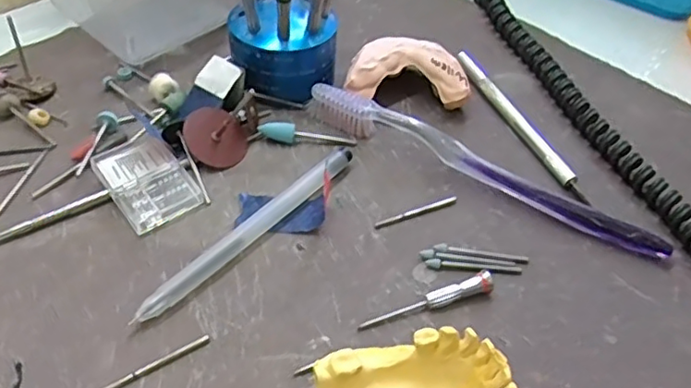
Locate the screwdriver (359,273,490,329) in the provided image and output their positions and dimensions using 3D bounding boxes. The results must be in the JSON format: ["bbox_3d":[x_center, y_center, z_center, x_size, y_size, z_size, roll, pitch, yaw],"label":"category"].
[{"bbox_3d":[0.033,0.043,0.250,0.058,0.010,0.006,-11,49,-15],"label":"screwdriver"}]

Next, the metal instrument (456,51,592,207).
[{"bbox_3d":[0.094,-0.040,0.336,0.007,0.009,0.126,-14,50,-18],"label":"metal instrument"}]

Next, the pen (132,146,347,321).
[{"bbox_3d":[-0.041,0.014,0.271,0.012,0.009,0.124,33,52,23],"label":"pen"}]

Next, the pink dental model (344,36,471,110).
[{"bbox_3d":[0.034,-0.065,0.342,0.065,0.028,0.040,2,47,-3],"label":"pink dental model"}]

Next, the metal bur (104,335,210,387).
[{"bbox_3d":[-0.070,0.063,0.225,0.044,0.004,0.004,-25,54,-26],"label":"metal bur"}]

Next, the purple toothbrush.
[{"bbox_3d":[0.063,-0.013,0.300,0.185,0.018,0.013,27,50,19],"label":"purple toothbrush"}]

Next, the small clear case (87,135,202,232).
[{"bbox_3d":[-0.092,-0.006,0.283,0.033,0.011,0.045,-30,56,-29],"label":"small clear case"}]

